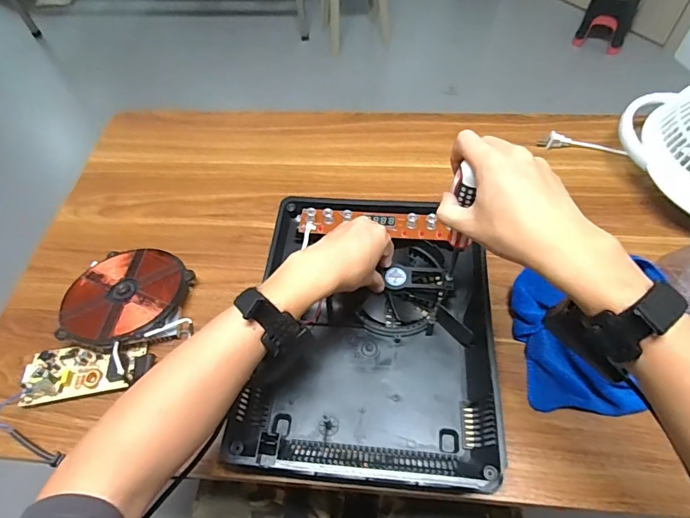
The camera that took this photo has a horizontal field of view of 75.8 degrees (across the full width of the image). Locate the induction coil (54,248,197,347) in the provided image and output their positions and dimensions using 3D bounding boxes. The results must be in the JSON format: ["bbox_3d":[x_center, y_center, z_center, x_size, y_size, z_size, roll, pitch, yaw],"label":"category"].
[{"bbox_3d":[-0.289,0.044,0.582,0.151,0.034,0.153,-2,56,2],"label":"induction coil"}]

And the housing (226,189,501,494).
[{"bbox_3d":[0.029,0.074,0.528,0.270,0.051,0.337,2,57,5],"label":"housing"}]

